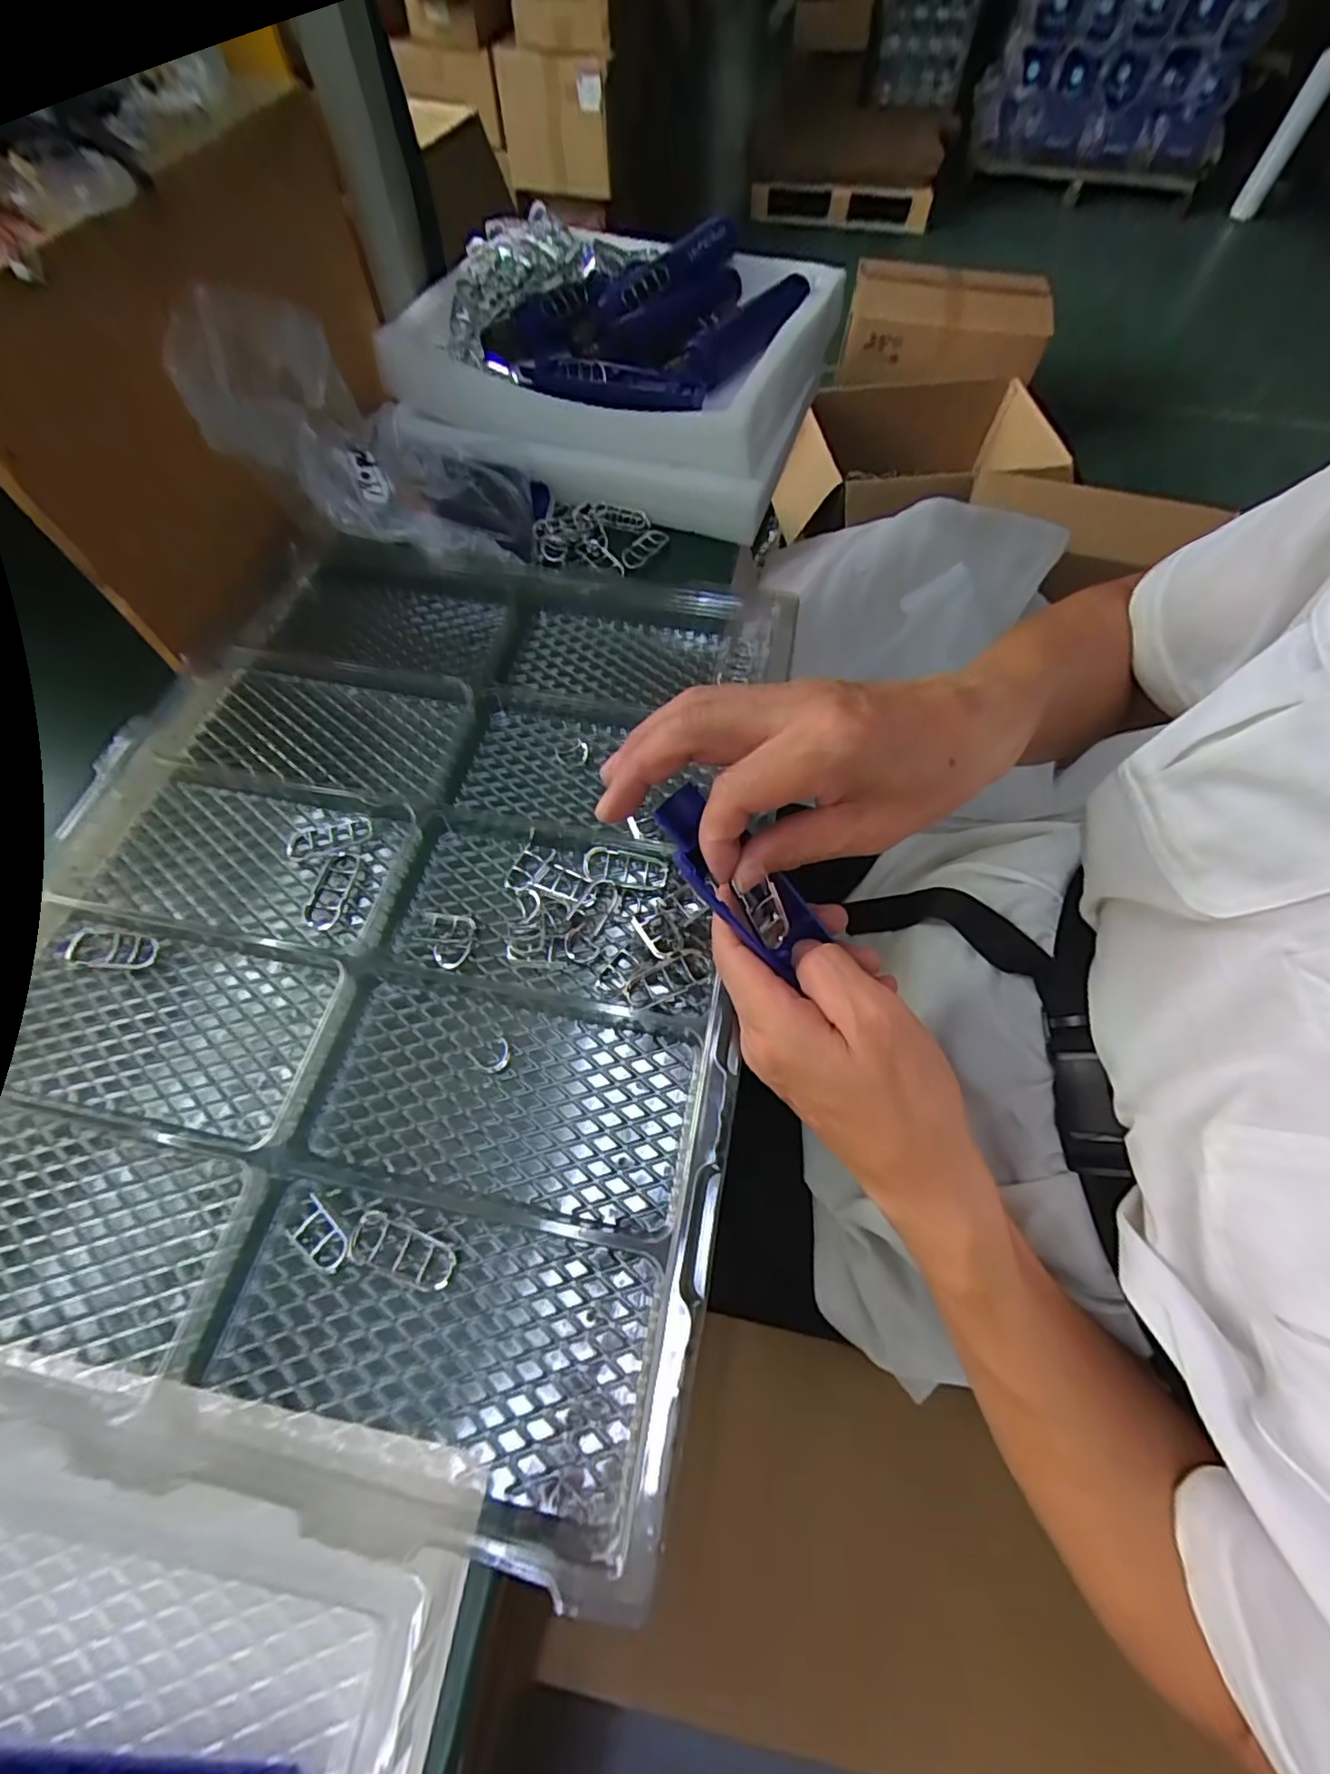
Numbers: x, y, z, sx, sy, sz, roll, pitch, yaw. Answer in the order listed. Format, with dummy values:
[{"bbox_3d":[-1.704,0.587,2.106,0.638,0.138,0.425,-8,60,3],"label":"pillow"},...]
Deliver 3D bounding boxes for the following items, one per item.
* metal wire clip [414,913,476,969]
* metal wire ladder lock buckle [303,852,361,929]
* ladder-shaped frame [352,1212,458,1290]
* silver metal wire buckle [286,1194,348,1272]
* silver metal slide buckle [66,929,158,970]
[{"bbox_3d":[-0.132,0.031,0.361,0.035,0.007,0.035,0,63,1],"label":"metal wire clip"},{"bbox_3d":[-0.205,0.001,0.371,0.021,0.004,0.051,7,63,4],"label":"metal wire ladder lock buckle"},{"bbox_3d":[-0.125,0.174,0.288,0.052,0.007,0.021,16,64,8],"label":"ladder-shaped frame"},{"bbox_3d":[-0.166,0.168,0.292,0.035,0.004,0.020,34,68,16],"label":"silver metal wire buckle"},{"bbox_3d":[-0.326,0.037,0.354,0.054,0.008,0.021,5,63,3],"label":"silver metal slide buckle"}]

